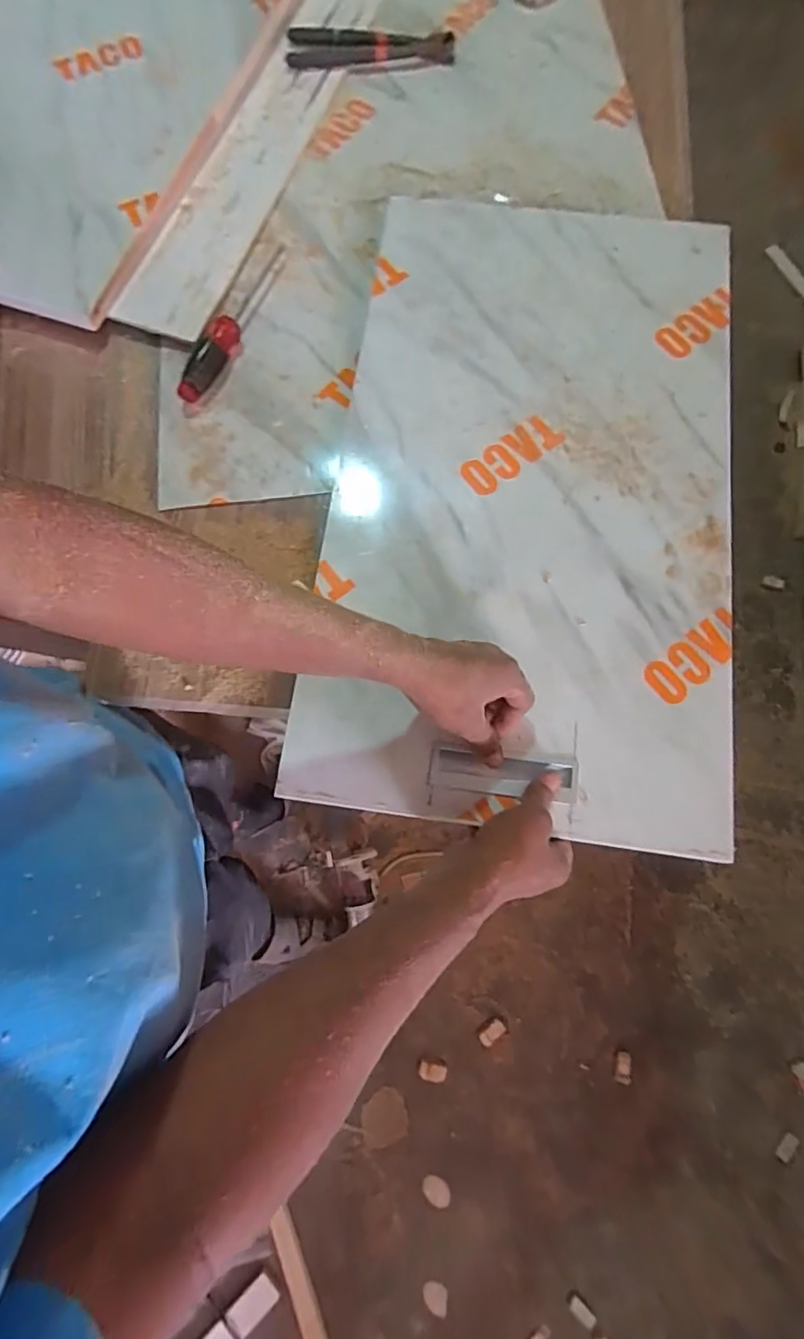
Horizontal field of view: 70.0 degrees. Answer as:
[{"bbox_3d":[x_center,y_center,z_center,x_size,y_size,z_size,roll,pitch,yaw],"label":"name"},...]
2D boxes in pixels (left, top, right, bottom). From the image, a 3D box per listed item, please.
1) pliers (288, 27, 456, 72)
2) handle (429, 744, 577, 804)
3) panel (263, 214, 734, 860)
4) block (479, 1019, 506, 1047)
[{"bbox_3d":[-0.042,-0.842,0.774,0.221,0.014,0.058,-7,90,-4],"label":"pliers"},{"bbox_3d":[0.090,0.092,0.507,0.128,0.007,0.041,4,72,2],"label":"handle"},{"bbox_3d":[0.133,-0.199,0.595,0.397,0.018,0.703,8,74,3],"label":"panel"},{"bbox_3d":[0.188,0.757,1.196,0.056,0.025,0.032,-34,75,-11],"label":"block"}]

